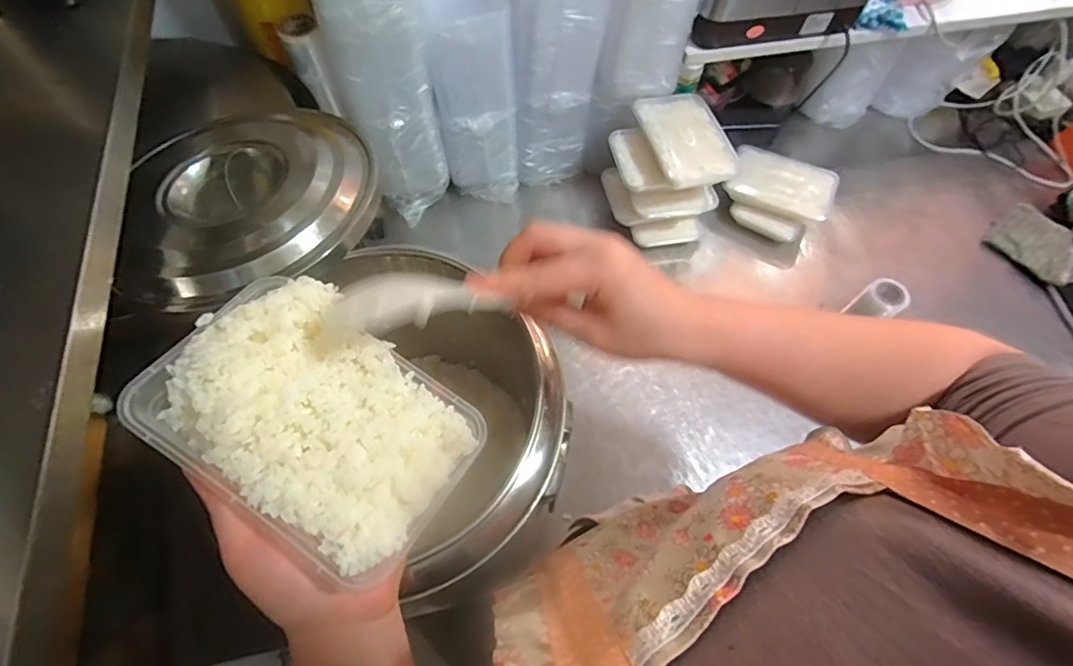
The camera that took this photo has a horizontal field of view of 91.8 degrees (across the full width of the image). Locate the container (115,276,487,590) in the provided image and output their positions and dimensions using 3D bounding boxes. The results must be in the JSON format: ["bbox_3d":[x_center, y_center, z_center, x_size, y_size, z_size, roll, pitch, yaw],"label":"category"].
[{"bbox_3d":[-0.121,0.042,0.281,0.165,0.040,0.111,29,63,11],"label":"container"}]

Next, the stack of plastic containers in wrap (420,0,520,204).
[{"bbox_3d":[-0.098,-0.379,0.804,0.125,0.304,0.174,-7,62,-8],"label":"stack of plastic containers in wrap"}]

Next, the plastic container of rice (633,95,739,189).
[{"bbox_3d":[0.216,-0.284,0.756,0.108,0.028,0.161,-12,63,-11],"label":"plastic container of rice"}]

